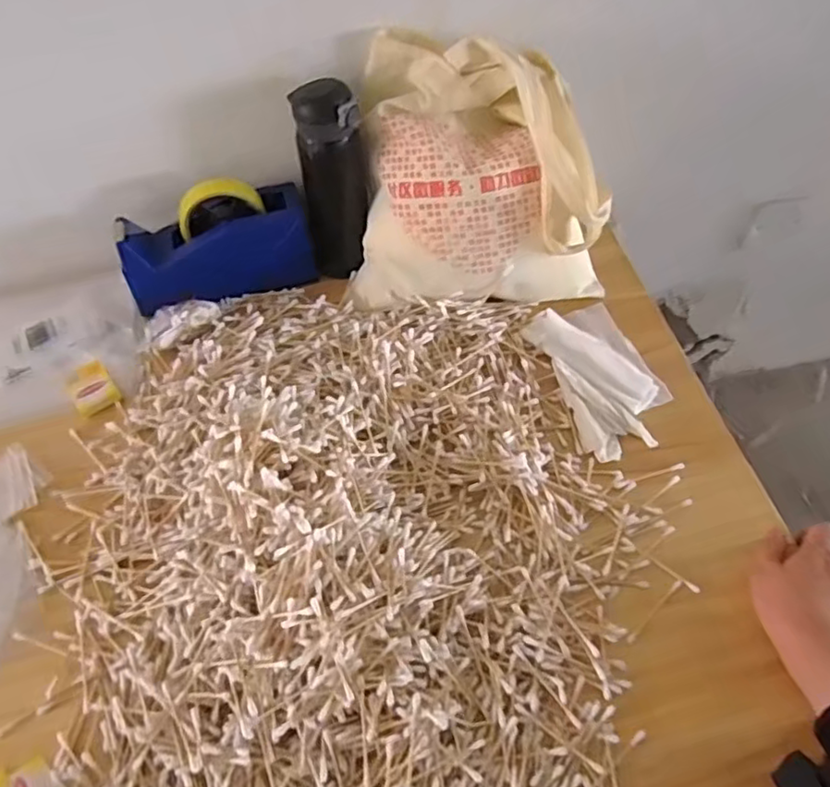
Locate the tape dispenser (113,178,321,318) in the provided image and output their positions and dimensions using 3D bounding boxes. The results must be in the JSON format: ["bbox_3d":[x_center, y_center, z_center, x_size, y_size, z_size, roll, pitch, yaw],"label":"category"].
[{"bbox_3d":[-0.215,-0.161,0.683,0.200,0.101,0.076,-13,55,-8],"label":"tape dispenser"}]

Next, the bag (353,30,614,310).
[{"bbox_3d":[0.064,-0.216,0.650,0.251,0.233,0.150,-6,55,-4],"label":"bag"}]

